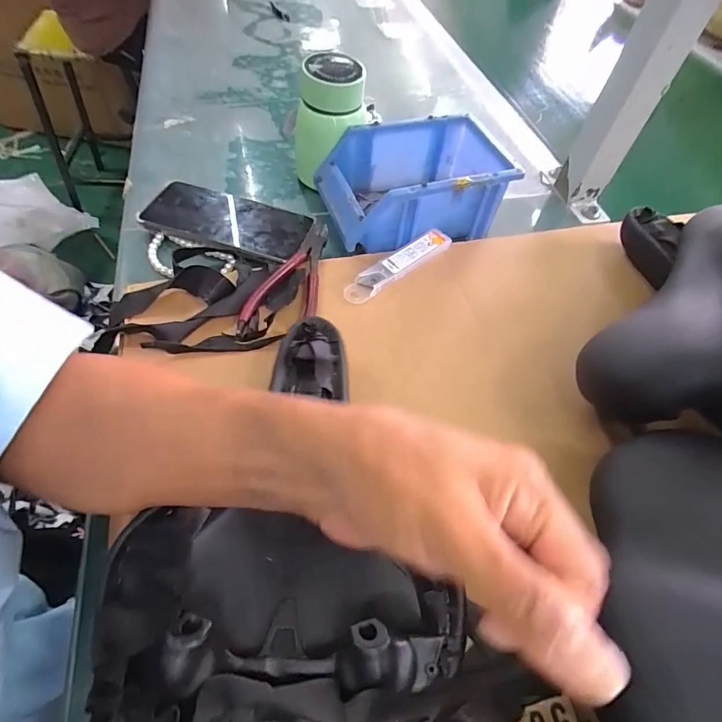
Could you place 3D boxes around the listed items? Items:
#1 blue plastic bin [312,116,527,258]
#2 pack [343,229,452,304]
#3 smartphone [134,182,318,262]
[{"bbox_3d":[0.066,-0.185,0.435,0.203,0.066,0.122,-12,58,-13],"label":"blue plastic bin"},{"bbox_3d":[0.036,-0.092,0.395,0.125,0.013,0.025,-35,66,-24],"label":"pack"},{"bbox_3d":[-0.131,-0.142,0.420,0.157,0.015,0.079,16,57,6],"label":"smartphone"}]

